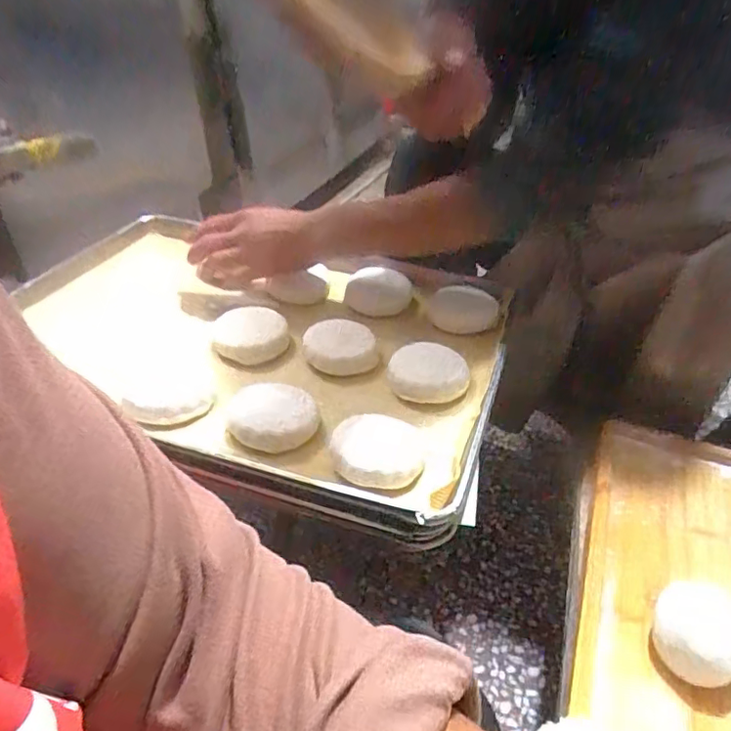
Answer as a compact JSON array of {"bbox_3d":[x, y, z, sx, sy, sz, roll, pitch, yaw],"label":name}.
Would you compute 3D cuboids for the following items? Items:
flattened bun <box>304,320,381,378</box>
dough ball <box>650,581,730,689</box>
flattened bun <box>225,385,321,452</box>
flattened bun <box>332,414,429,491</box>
[{"bbox_3d":[-0.030,-0.020,0.646,0.076,0.030,0.085,-7,38,-9],"label":"flattened bun"},{"bbox_3d":[0.265,0.213,0.462,0.064,0.043,0.065,0,38,0],"label":"dough ball"},{"bbox_3d":[-0.086,0.048,0.553,0.083,0.030,0.074,-1,38,-1],"label":"flattened bun"},{"bbox_3d":[0.012,0.076,0.519,0.084,0.020,0.084,0,38,0],"label":"flattened bun"}]

